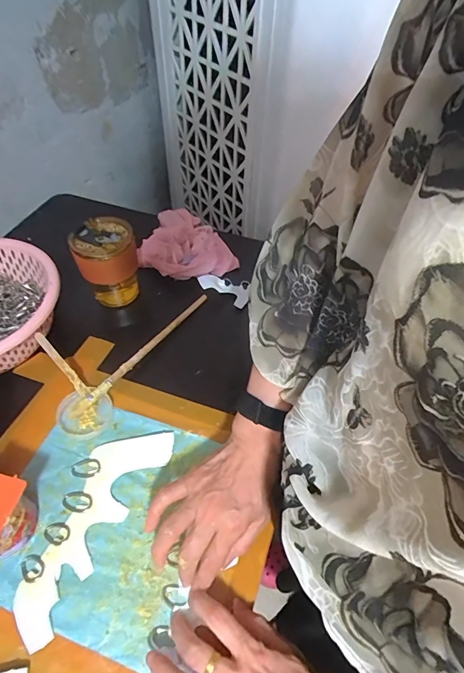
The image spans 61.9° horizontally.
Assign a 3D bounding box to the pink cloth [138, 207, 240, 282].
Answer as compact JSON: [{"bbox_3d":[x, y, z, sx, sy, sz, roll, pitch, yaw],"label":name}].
[{"bbox_3d":[-0.087,-0.162,0.657,0.142,0.066,0.153,-27,57,-21],"label":"pink cloth"}]

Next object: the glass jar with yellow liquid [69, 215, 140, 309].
[{"bbox_3d":[-0.180,-0.102,0.571,0.085,0.117,0.077,-18,54,-15],"label":"glass jar with yellow liquid"}]

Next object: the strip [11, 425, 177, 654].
[{"bbox_3d":[-0.152,0.190,0.415,0.073,0.006,0.219,25,55,14],"label":"strip"}]

